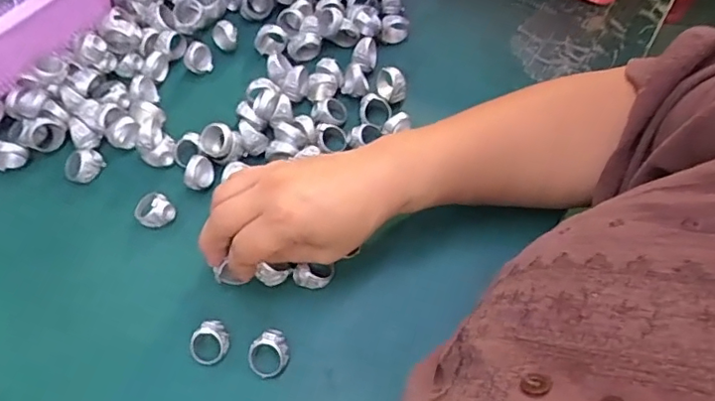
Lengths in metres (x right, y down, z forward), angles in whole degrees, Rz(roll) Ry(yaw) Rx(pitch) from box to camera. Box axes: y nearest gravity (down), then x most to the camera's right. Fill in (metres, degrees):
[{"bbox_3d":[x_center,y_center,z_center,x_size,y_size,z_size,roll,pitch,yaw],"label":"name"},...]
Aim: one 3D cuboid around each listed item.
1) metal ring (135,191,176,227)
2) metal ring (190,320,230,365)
[{"bbox_3d":[-0.152,0.005,0.421,0.026,0.014,0.028,0,63,0],"label":"metal ring"},{"bbox_3d":[-0.096,0.092,0.370,0.023,0.012,0.027,40,70,18],"label":"metal ring"}]

